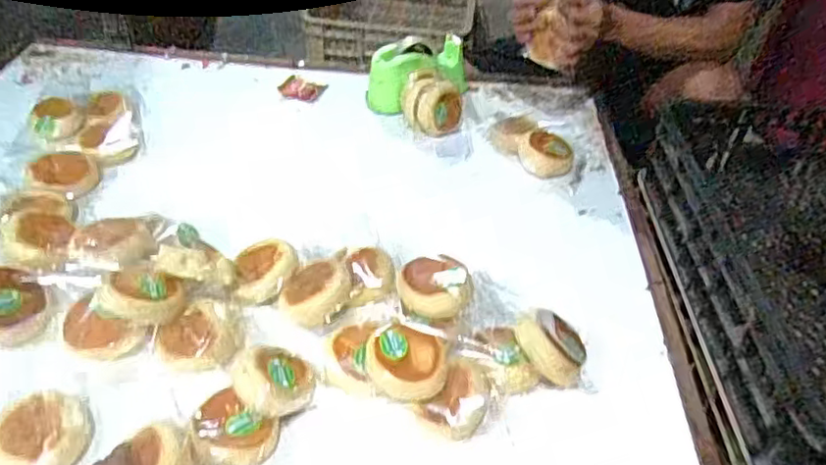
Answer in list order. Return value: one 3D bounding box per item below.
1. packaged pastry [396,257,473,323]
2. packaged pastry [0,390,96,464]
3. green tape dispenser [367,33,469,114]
[{"bbox_3d":[0.026,0.066,0.770,0.083,0.052,0.098,0,42,-4],"label":"packaged pastry"},{"bbox_3d":[-0.376,0.205,0.633,0.072,0.053,0.092,19,42,16],"label":"packaged pastry"},{"bbox_3d":[0.018,-0.301,1.195,0.209,0.103,0.127,-13,44,-20],"label":"green tape dispenser"}]

